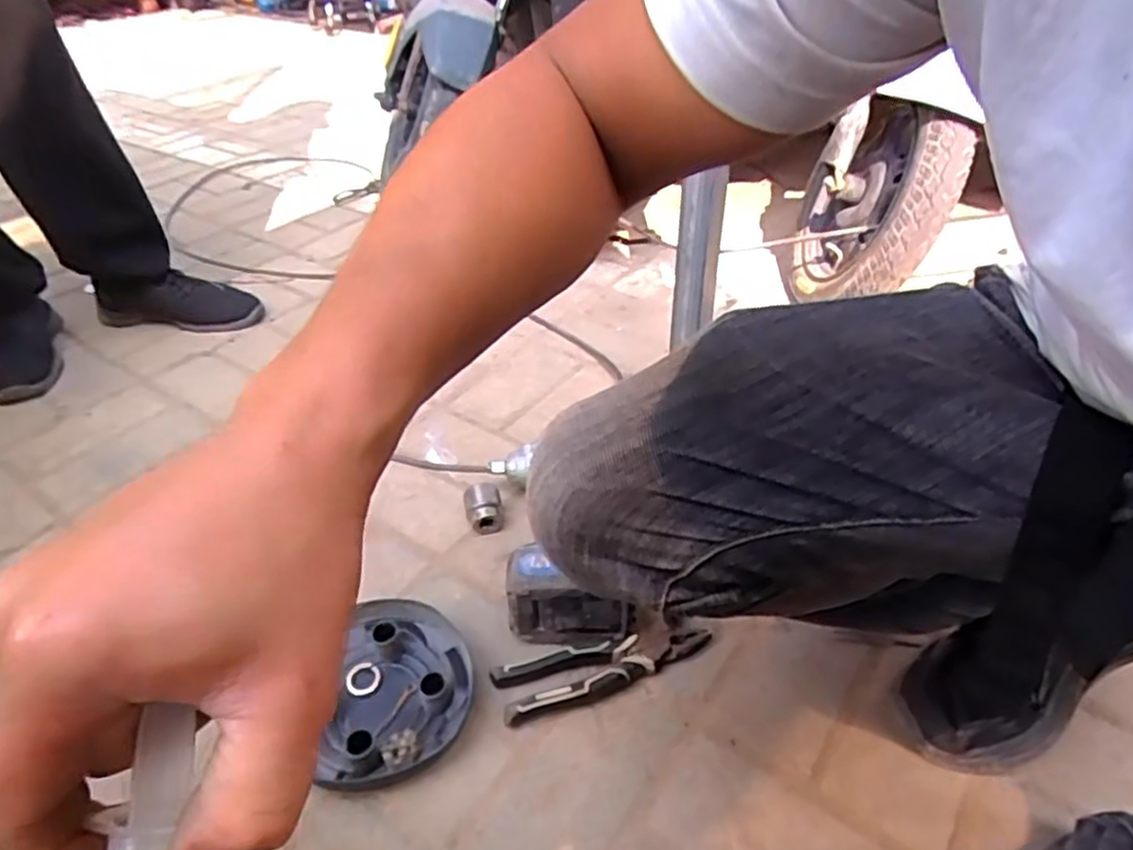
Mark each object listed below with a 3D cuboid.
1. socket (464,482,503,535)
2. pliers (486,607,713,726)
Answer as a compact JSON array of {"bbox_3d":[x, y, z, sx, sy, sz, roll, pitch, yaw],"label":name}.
[{"bbox_3d":[-0.089,0.090,0.774,0.039,0.042,0.045,-8,38,-8],"label":"socket"},{"bbox_3d":[0.032,0.210,0.635,0.189,0.026,0.055,-13,39,-14],"label":"pliers"}]

